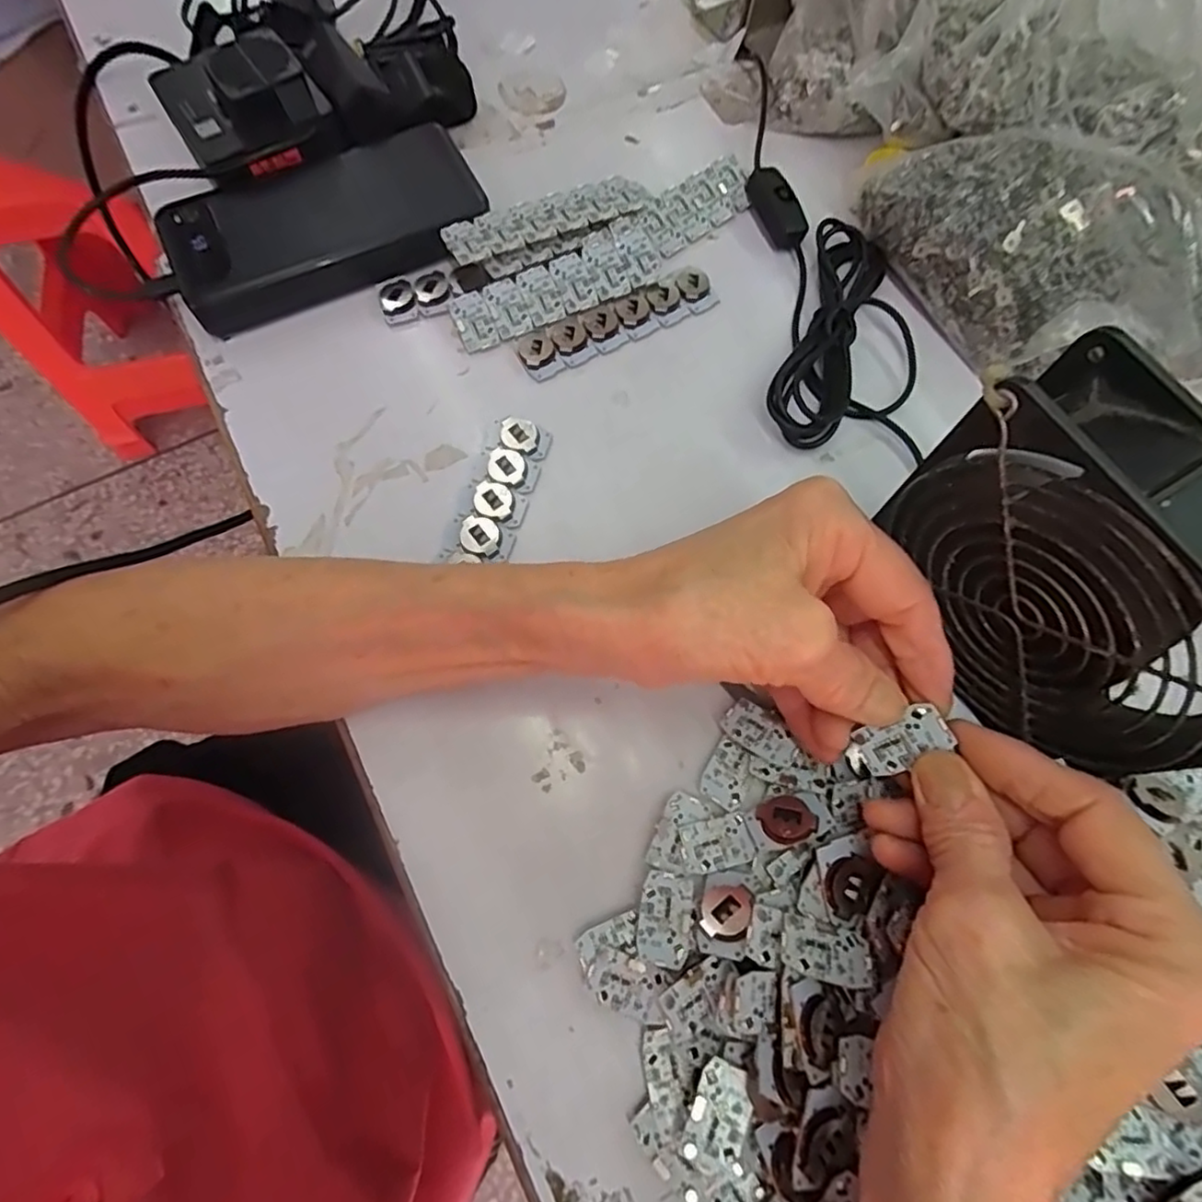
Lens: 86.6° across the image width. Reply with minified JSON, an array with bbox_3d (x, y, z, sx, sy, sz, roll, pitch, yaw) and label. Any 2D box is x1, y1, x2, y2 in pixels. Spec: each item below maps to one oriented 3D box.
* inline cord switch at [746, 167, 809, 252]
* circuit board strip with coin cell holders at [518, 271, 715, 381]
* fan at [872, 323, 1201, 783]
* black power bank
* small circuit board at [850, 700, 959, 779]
[{"bbox_3d":[0.093,-0.211,0.341,0.017,0.021,0.048,-17,71,-7],"label":"inline cord switch"},{"bbox_3d":[0.009,-0.141,0.322,0.105,0.006,0.025,-27,72,-11],"label":"circuit board strip with coin cell holders"},{"bbox_3d":[0.153,-0.002,0.214,0.045,0.117,0.117,-29,73,-10],"label":"fan"},{"bbox_3d":[-0.138,-0.191,0.327,0.150,0.025,0.069,-25,72,-10],"label":"black power bank"},{"bbox_3d":[0.099,0.046,0.211,0.029,0.004,0.016,-41,70,30],"label":"small circuit board"}]

